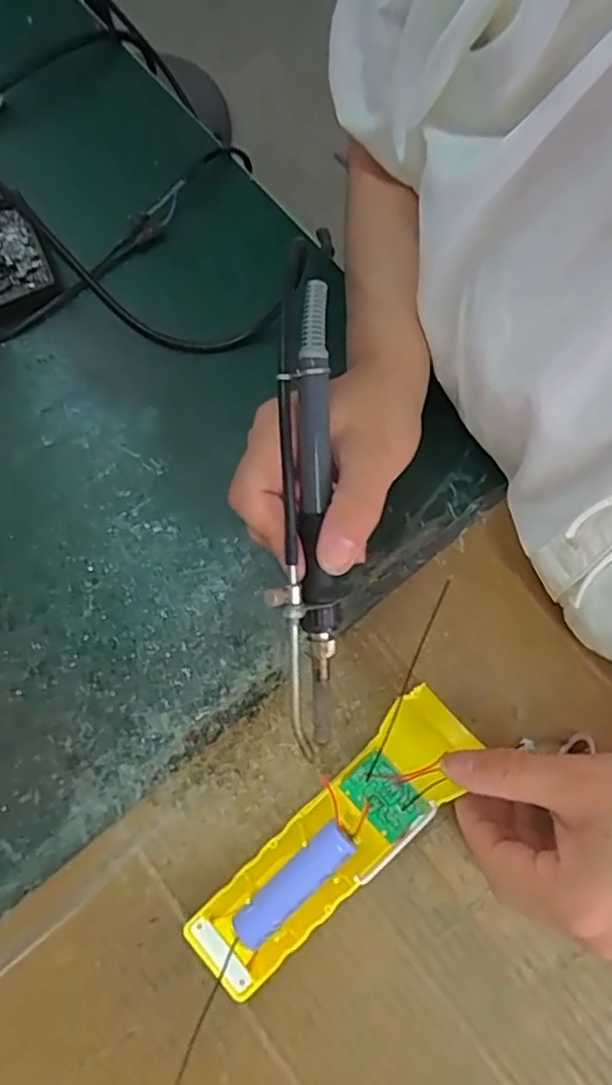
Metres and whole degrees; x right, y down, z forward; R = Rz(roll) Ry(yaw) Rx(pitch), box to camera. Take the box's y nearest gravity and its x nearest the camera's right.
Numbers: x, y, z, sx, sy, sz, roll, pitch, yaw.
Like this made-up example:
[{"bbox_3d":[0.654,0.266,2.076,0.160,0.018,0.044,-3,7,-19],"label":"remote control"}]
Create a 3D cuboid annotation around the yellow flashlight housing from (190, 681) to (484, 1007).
[{"bbox_3d":[0.014,0.138,0.309,0.159,0.023,0.043,-45,81,-6],"label":"yellow flashlight housing"}]

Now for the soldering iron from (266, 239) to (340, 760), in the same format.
[{"bbox_3d":[-0.001,-0.014,0.277,0.024,0.024,0.208,-1,96,-1],"label":"soldering iron"}]

